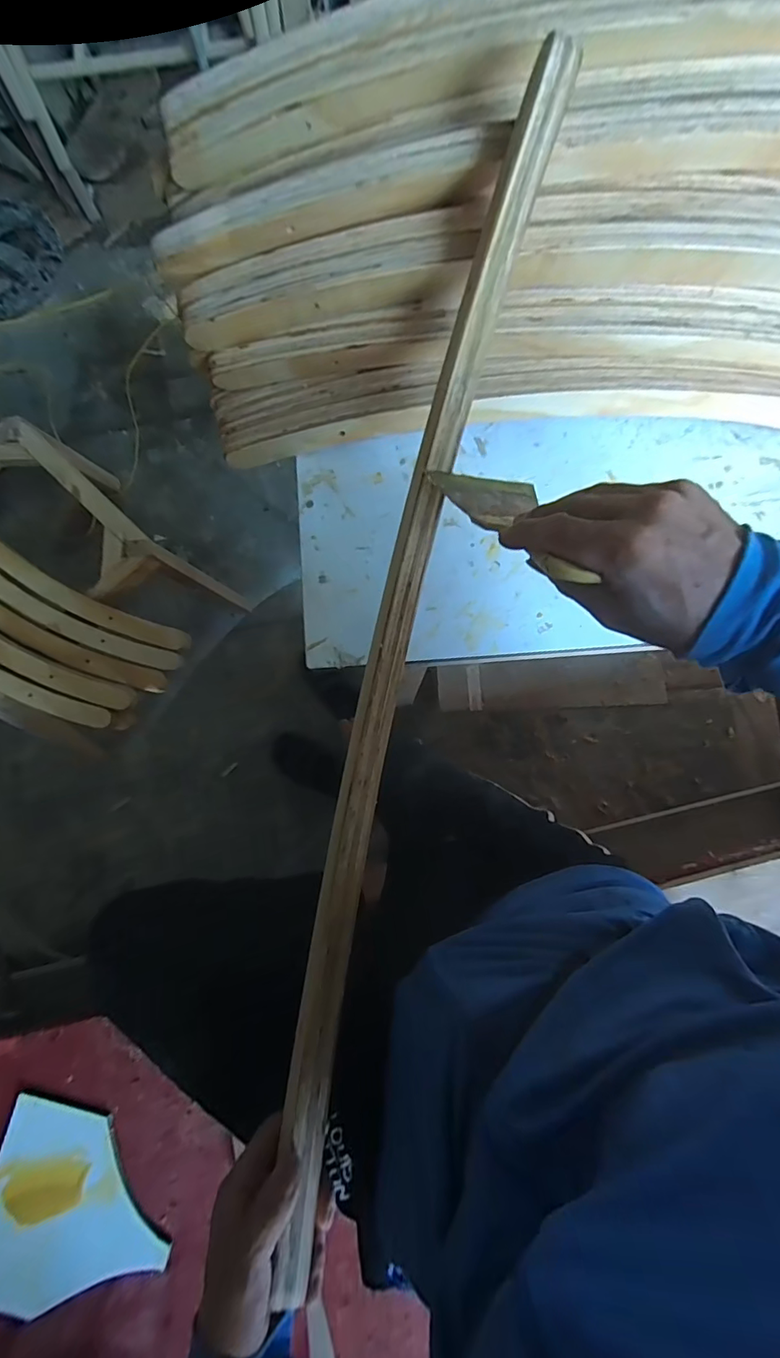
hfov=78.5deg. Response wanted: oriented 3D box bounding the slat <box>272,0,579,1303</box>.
[{"bbox_3d":[0.004,-0.022,0.383,0.061,0.117,0.836,12,89,3],"label":"slat"}]

